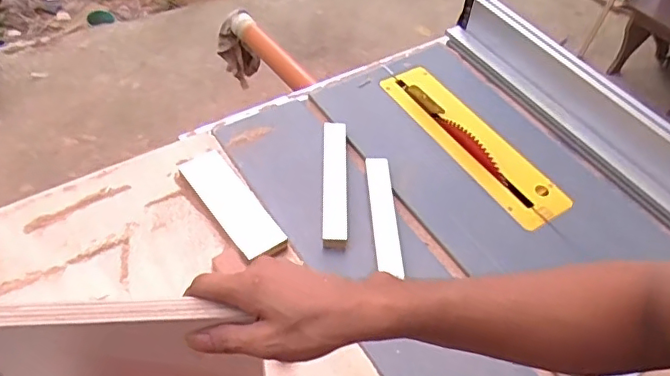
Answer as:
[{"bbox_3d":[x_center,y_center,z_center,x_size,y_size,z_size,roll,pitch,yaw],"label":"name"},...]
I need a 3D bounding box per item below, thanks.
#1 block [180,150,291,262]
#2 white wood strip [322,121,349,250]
[{"bbox_3d":[-0.139,0.020,0.759,0.062,0.014,0.185,-29,59,-25],"label":"block"},{"bbox_3d":[0.000,-0.011,0.791,0.032,0.017,0.217,2,51,-3],"label":"white wood strip"}]

